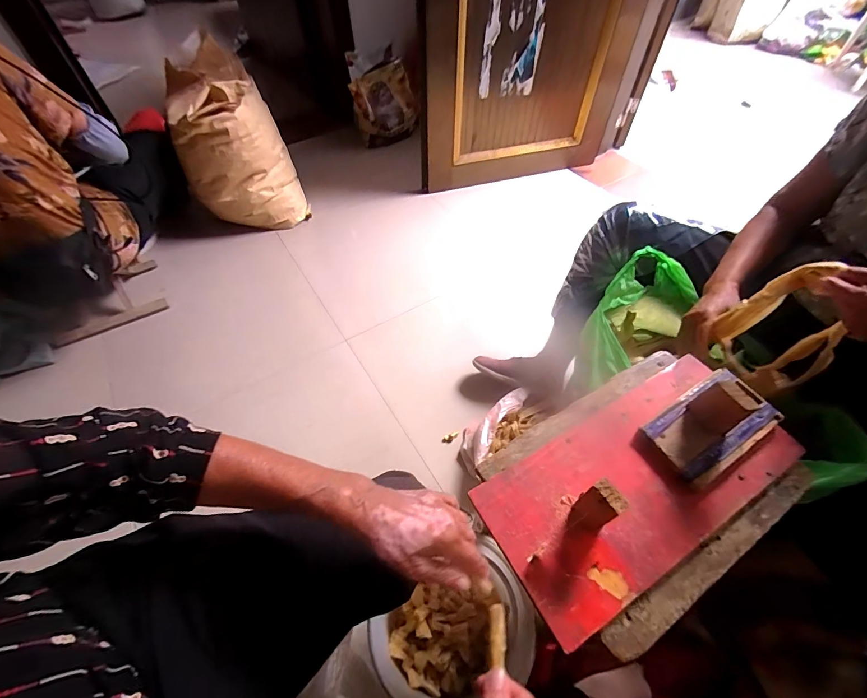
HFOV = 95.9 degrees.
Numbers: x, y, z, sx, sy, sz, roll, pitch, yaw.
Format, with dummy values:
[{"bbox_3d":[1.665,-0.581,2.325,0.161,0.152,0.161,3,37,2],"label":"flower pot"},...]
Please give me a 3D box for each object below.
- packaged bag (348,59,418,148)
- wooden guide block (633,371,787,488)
[{"bbox_3d":[-0.201,-1.007,1.654,0.256,0.286,0.099,-12,56,-8],"label":"packaged bag"},{"bbox_3d":[0.331,0.074,0.443,0.155,0.079,0.084,-27,59,-17],"label":"wooden guide block"}]

